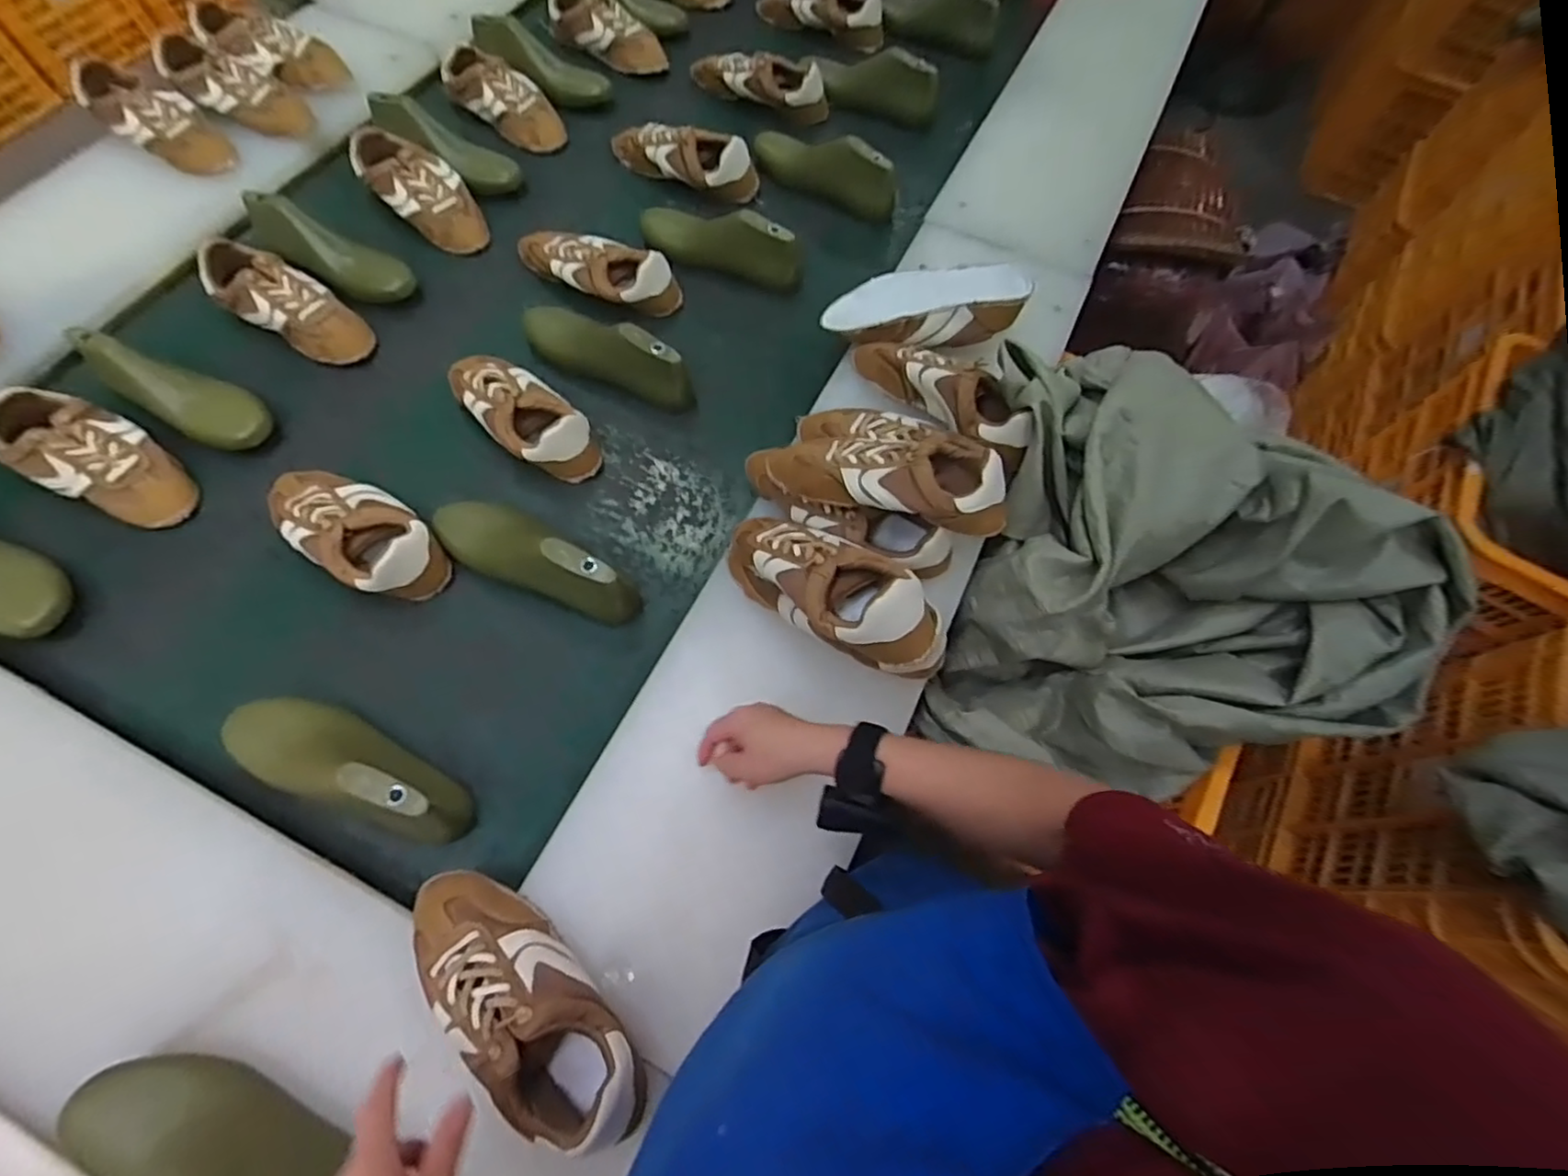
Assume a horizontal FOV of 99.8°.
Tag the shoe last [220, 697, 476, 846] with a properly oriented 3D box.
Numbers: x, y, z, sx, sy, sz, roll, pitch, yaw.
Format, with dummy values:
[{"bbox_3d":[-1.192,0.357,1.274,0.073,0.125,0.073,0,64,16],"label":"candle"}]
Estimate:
[{"bbox_3d":[-0.397,0.153,0.589,0.230,0.071,0.071,21,67,5],"label":"shoe last"}]

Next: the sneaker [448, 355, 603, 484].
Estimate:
[{"bbox_3d":[-0.314,-0.215,0.784,0.228,0.070,0.095,42,70,15],"label":"sneaker"}]

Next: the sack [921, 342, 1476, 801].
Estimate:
[{"bbox_3d":[0.431,0.001,0.732,0.484,0.239,0.452,12,64,4],"label":"sack"}]

